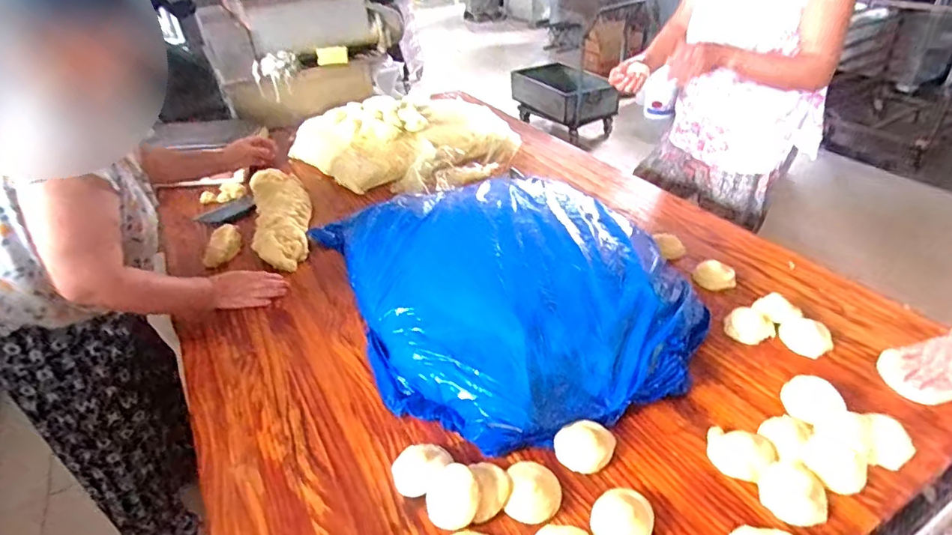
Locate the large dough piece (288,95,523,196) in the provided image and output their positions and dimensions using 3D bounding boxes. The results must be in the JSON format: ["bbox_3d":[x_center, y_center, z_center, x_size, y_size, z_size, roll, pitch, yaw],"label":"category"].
[{"bbox_3d":[-0.192,-0.423,1.708,0.684,0.124,0.536,-23,40,-24],"label":"large dough piece"}]

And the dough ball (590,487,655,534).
[{"bbox_3d":[0.187,0.319,0.679,0.080,0.040,0.066,-18,38,-19],"label":"dough ball"}]

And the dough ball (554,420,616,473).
[{"bbox_3d":[0.163,0.257,0.778,0.087,0.039,0.067,-24,40,-25],"label":"dough ball"}]

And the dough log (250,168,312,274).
[{"bbox_3d":[-0.503,-0.152,1.374,0.146,0.092,0.487,-15,37,-15],"label":"dough log"}]

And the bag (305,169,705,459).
[{"bbox_3d":[0.047,0.004,1.065,0.626,0.122,0.735,-13,36,-13],"label":"bag"}]

